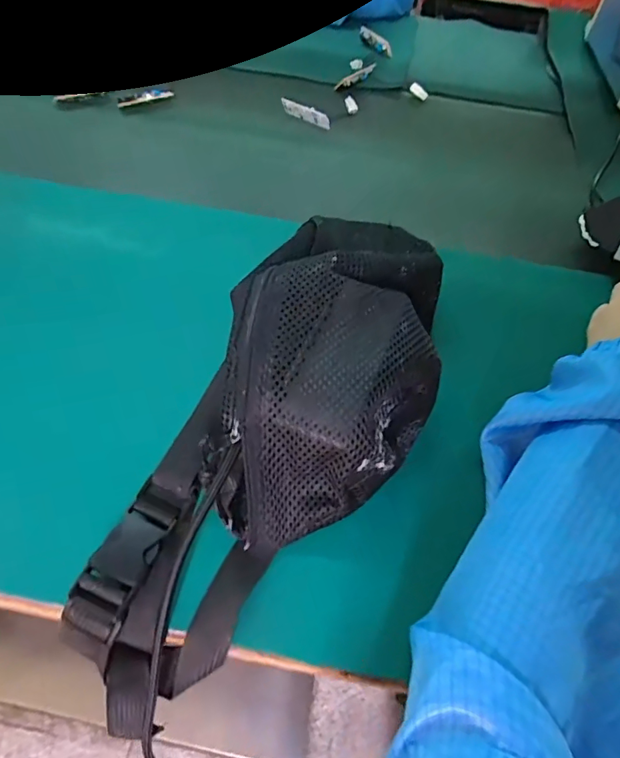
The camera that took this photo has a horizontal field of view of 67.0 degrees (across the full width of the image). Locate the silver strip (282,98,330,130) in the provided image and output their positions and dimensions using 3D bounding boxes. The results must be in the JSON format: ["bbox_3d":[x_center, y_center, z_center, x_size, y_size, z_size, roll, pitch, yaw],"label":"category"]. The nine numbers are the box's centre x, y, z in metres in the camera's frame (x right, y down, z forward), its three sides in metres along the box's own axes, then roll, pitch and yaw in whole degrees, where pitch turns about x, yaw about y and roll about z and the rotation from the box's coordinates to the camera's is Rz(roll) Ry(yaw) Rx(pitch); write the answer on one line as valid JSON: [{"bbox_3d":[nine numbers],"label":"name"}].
[{"bbox_3d":[-0.005,-0.327,0.576,0.064,0.015,0.004,24,35,3],"label":"silver strip"}]

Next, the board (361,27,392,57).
[{"bbox_3d":[0.100,-0.504,0.702,0.059,0.017,0.011,39,60,6],"label":"board"}]

